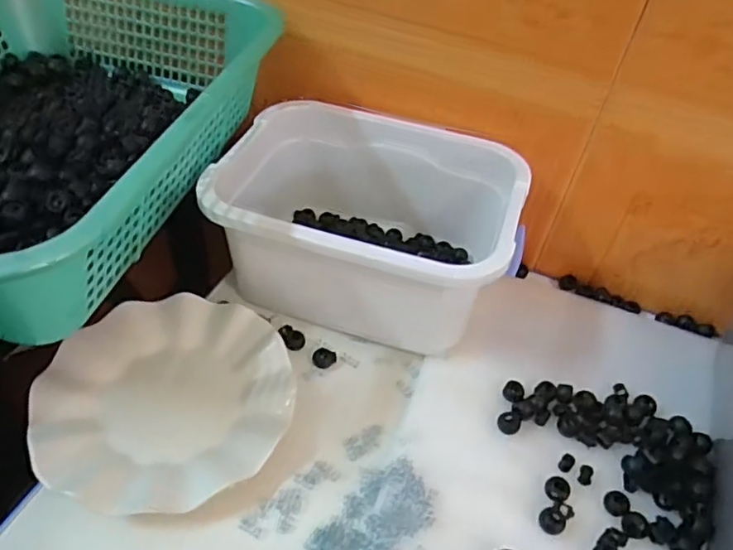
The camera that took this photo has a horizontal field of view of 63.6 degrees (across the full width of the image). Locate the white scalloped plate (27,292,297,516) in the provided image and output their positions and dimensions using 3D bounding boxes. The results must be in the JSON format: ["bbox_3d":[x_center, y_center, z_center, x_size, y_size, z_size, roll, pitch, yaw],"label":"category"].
[{"bbox_3d":[-0.150,0.087,0.450,0.178,0.022,0.173,4,44,-4],"label":"white scalloped plate"}]

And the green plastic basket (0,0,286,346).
[{"bbox_3d":[-0.255,-0.121,0.450,0.291,0.102,0.383,14,44,5],"label":"green plastic basket"}]

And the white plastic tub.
[{"bbox_3d":[-0.001,-0.045,0.522,0.249,0.108,0.185,17,45,9],"label":"white plastic tub"}]

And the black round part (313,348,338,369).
[{"bbox_3d":[-0.036,0.070,0.501,0.017,0.009,0.018,4,44,-4],"label":"black round part"}]

